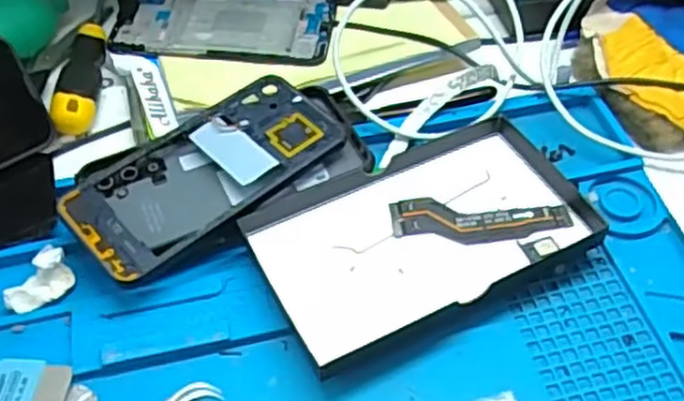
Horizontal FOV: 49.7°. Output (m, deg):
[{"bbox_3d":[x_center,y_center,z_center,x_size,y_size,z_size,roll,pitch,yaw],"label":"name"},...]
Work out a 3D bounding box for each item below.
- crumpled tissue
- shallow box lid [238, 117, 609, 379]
[{"bbox_3d":[-0.166,0.043,0.401,0.036,0.017,0.023,-25,53,-18],"label":"crumpled tissue"},{"bbox_3d":[0.045,0.017,0.414,0.180,0.021,0.106,-24,53,-18],"label":"shallow box lid"}]

